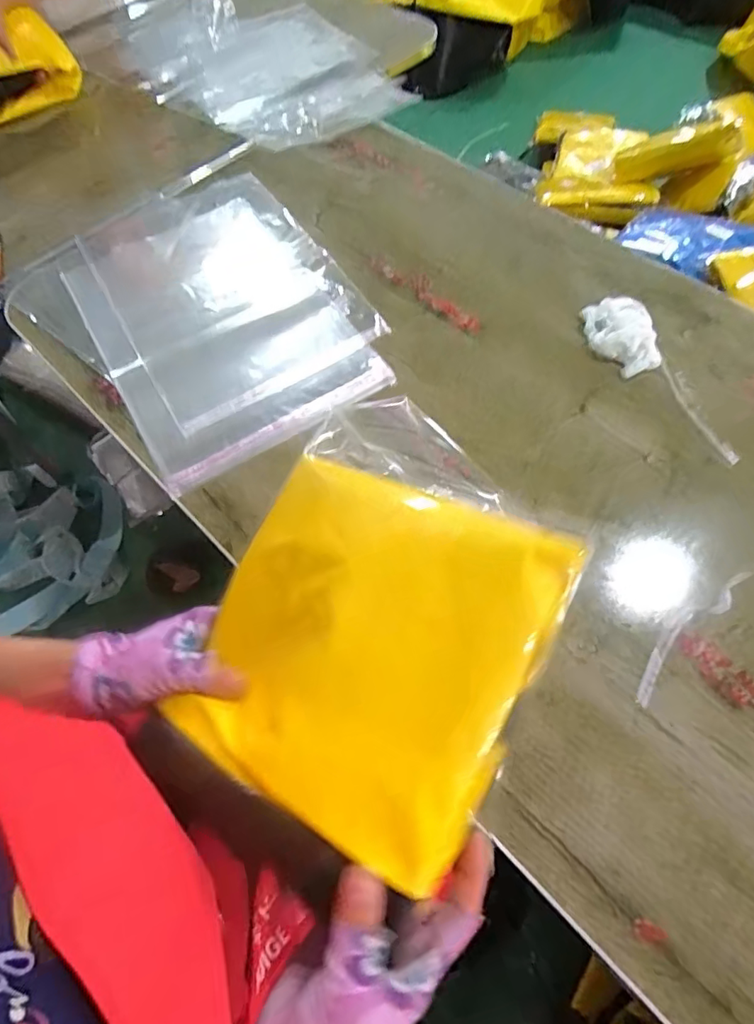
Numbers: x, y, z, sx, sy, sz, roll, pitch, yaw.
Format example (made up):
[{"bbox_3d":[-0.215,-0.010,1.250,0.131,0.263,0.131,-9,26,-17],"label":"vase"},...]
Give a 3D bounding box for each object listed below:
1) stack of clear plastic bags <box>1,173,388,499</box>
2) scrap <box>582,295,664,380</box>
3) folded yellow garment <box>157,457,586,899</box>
[{"bbox_3d":[-0.204,-0.240,0.607,0.326,0.012,0.422,-31,66,-12],"label":"stack of clear plastic bags"},{"bbox_3d":[0.260,-0.191,0.551,0.066,0.016,0.100,-2,63,2],"label":"scrap"},{"bbox_3d":[-0.017,0.074,0.308,0.204,0.024,0.191,19,75,30],"label":"folded yellow garment"}]

